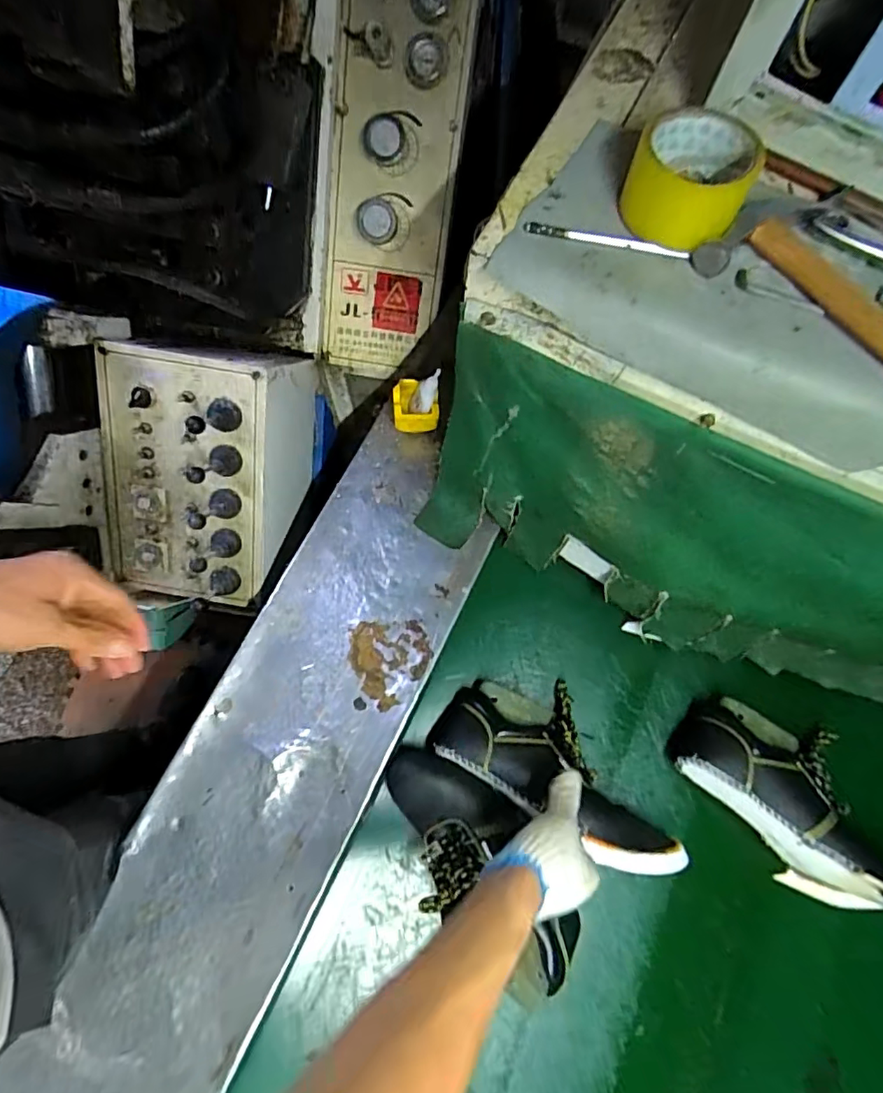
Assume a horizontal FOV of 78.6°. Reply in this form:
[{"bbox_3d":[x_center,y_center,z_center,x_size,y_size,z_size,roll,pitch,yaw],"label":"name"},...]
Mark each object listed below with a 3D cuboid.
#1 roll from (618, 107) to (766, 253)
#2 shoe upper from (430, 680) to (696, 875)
[{"bbox_3d":[0.192,-0.286,0.420,0.089,0.047,0.090,1,71,-2],"label":"roll"},{"bbox_3d":[0.139,0.253,0.624,0.292,0.063,0.140,33,73,18],"label":"shoe upper"}]

